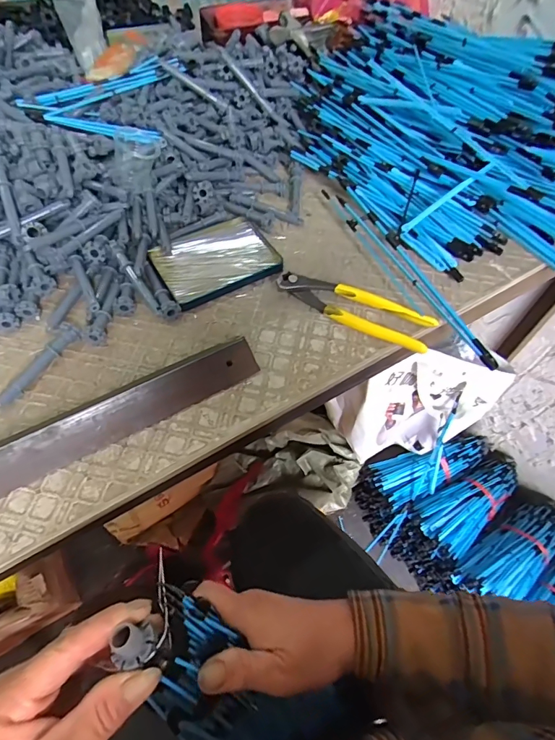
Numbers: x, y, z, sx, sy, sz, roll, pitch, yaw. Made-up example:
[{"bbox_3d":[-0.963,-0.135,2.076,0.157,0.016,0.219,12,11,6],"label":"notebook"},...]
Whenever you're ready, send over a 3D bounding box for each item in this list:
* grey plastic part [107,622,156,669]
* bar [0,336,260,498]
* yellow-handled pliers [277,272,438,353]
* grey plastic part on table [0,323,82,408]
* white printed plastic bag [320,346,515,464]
[{"bbox_3d":[-0.077,0.146,0.219,0.022,0.012,0.018,-12,60,-10],"label":"grey plastic part"},{"bbox_3d":[-0.165,0.045,0.342,0.311,0.027,0.048,-25,63,-17],"label":"bar"},{"bbox_3d":[0.077,-0.064,0.429,0.164,0.019,0.042,24,60,11],"label":"yellow-handled pliers"},{"bbox_3d":[-0.221,-0.005,0.379,0.014,0.018,0.093,30,62,14],"label":"grey plastic part on table"},{"bbox_3d":[0.273,0.078,0.840,0.267,0.287,0.110,-2,59,-5],"label":"white printed plastic bag"}]

